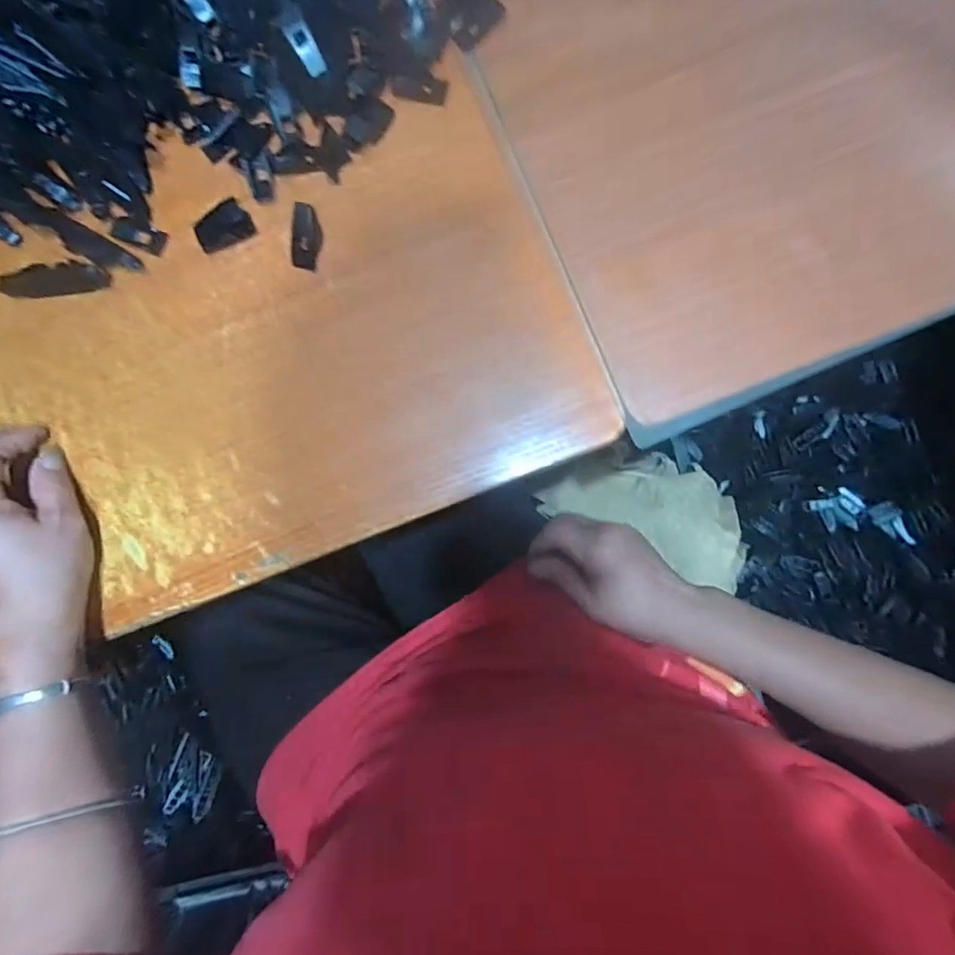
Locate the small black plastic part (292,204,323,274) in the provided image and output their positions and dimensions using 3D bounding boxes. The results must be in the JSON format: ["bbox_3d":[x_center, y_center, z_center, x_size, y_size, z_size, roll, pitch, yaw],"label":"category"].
[{"bbox_3d":[-0.122,-0.172,0.353,0.020,0.011,0.042,20,127,5],"label":"small black plastic part"}]

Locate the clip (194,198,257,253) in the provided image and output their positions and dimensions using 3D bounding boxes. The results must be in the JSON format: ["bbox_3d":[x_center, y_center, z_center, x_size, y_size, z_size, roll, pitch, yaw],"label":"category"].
[{"bbox_3d":[-0.186,-0.183,0.363,0.041,0.011,0.024,-26,84,1],"label":"clip"}]

